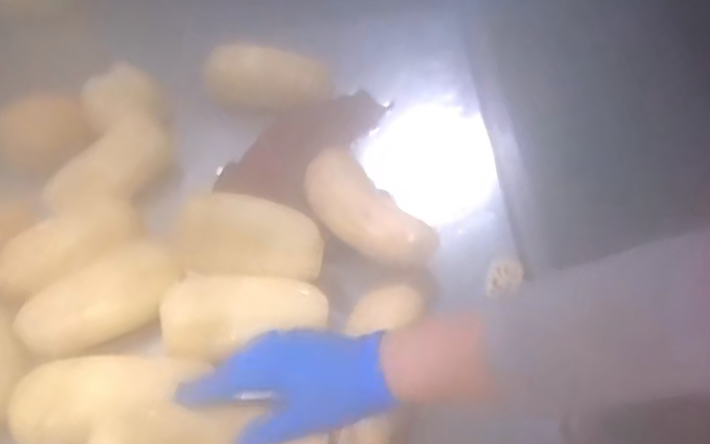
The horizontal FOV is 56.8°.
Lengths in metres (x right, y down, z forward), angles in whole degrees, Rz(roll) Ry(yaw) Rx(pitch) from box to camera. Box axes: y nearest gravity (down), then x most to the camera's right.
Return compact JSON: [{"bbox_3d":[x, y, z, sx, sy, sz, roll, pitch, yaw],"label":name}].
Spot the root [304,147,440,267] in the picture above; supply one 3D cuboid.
[{"bbox_3d":[0.012,-0.006,0.618,0.138,0.041,0.052,39,57,-7],"label":"root"}]

